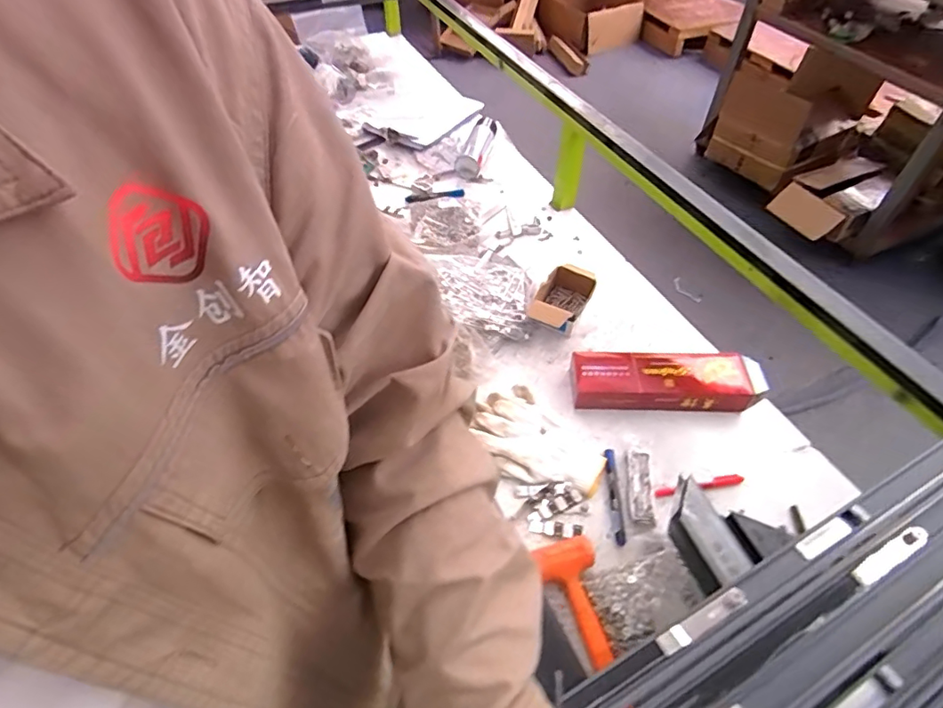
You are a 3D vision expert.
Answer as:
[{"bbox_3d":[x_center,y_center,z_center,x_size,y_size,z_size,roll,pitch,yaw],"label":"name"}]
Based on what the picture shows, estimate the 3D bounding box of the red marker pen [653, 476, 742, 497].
[{"bbox_3d":[0.343,0.198,0.797,0.141,0.014,0.016,-9,51,-8],"label":"red marker pen"}]

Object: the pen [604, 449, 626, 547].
[{"bbox_3d":[0.213,0.208,0.783,0.014,0.009,0.141,1,51,1],"label":"pen"}]

